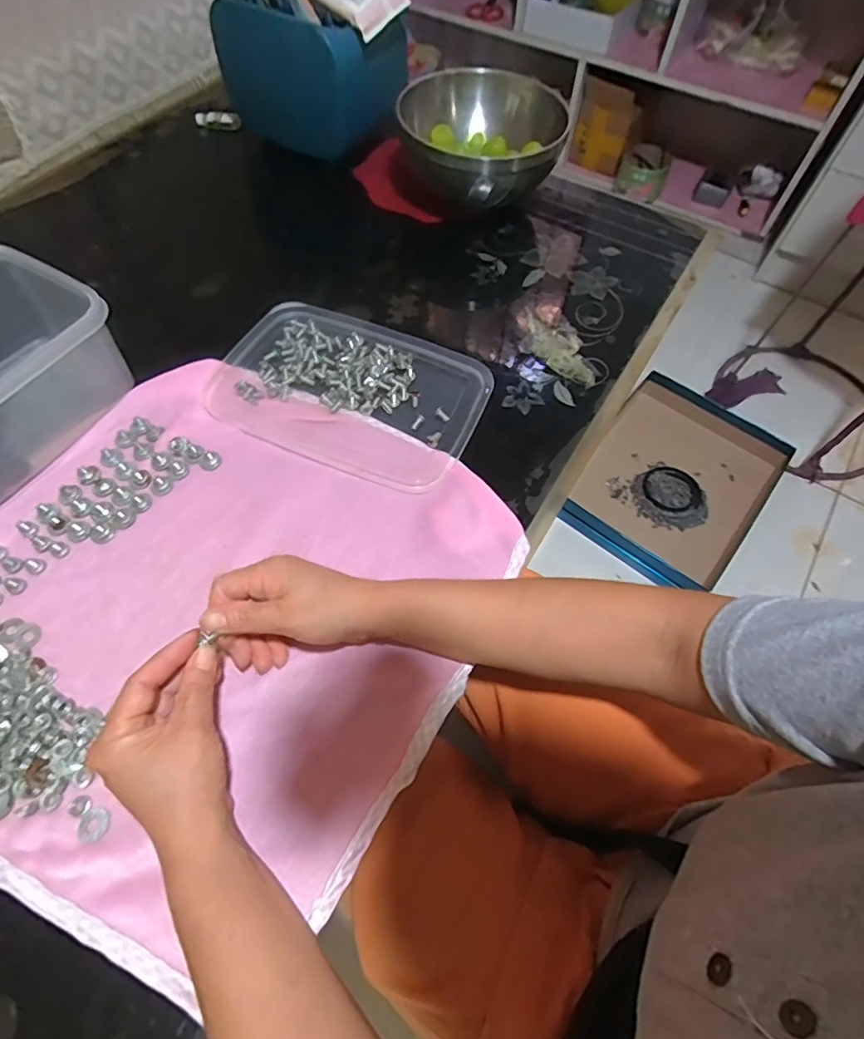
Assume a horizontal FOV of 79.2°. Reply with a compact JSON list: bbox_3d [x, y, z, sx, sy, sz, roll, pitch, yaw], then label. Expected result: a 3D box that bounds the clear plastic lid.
[{"bbox_3d":[-0.079,-0.124,0.501,0.247,0.021,0.161,22,62,9],"label":"clear plastic lid"}]

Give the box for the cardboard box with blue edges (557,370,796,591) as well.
[{"bbox_3d":[0.481,-0.073,1.036,0.316,0.095,0.445,34,65,15],"label":"cardboard box with blue edges"}]

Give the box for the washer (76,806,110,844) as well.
[{"bbox_3d":[-0.212,0.191,0.327,0.018,0.004,0.020,7,61,2],"label":"washer"}]

